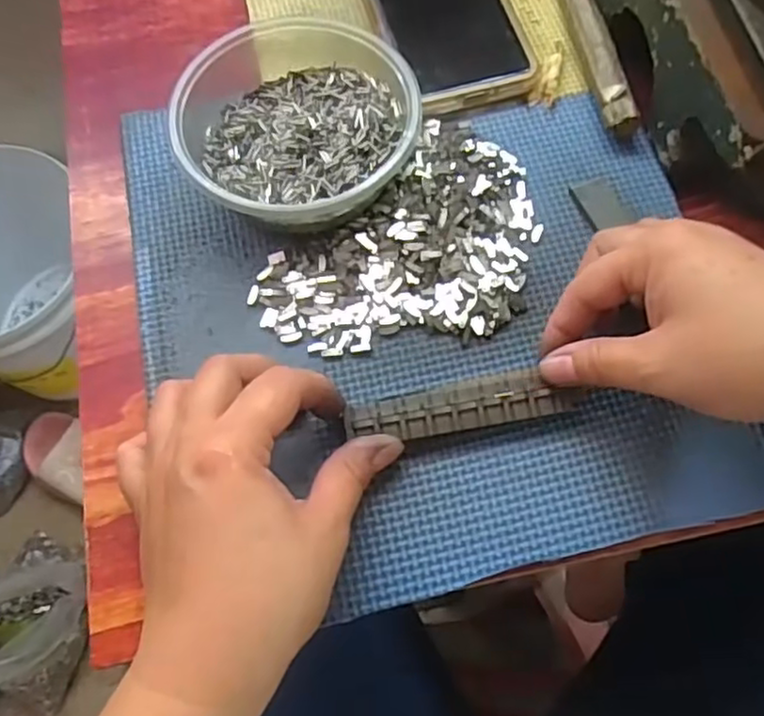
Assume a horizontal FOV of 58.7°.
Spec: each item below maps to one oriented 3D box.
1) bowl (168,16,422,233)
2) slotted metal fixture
[{"bbox_3d":[-0.045,-0.113,0.335,0.108,0.054,0.112,0,68,0],"label":"bowl"},{"bbox_3d":[0.035,0.021,0.298,0.101,0.009,0.022,-7,68,-3],"label":"slotted metal fixture"}]

